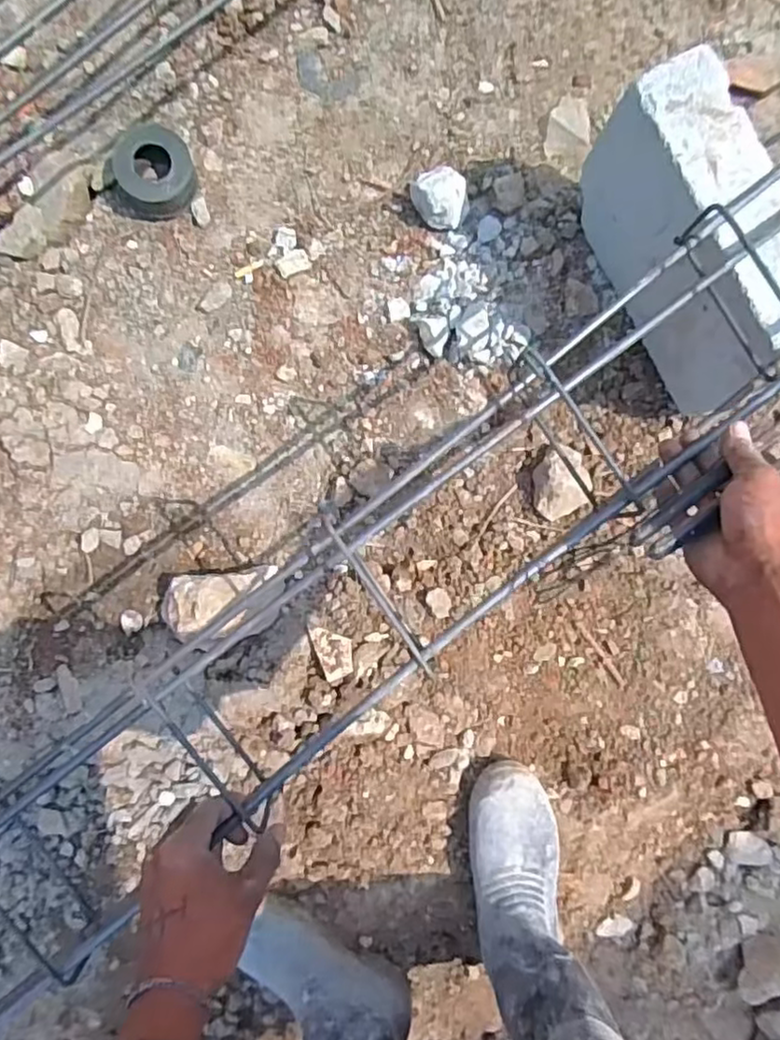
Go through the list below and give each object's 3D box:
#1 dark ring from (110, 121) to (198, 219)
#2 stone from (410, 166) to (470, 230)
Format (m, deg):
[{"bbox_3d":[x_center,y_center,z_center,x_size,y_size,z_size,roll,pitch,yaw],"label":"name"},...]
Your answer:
[{"bbox_3d":[-0.258,-0.380,0.718,0.088,0.060,0.089,0,92,0],"label":"dark ring"},{"bbox_3d":[0.057,-0.359,0.721,0.064,0.050,0.051,44,92,-1],"label":"stone"}]

